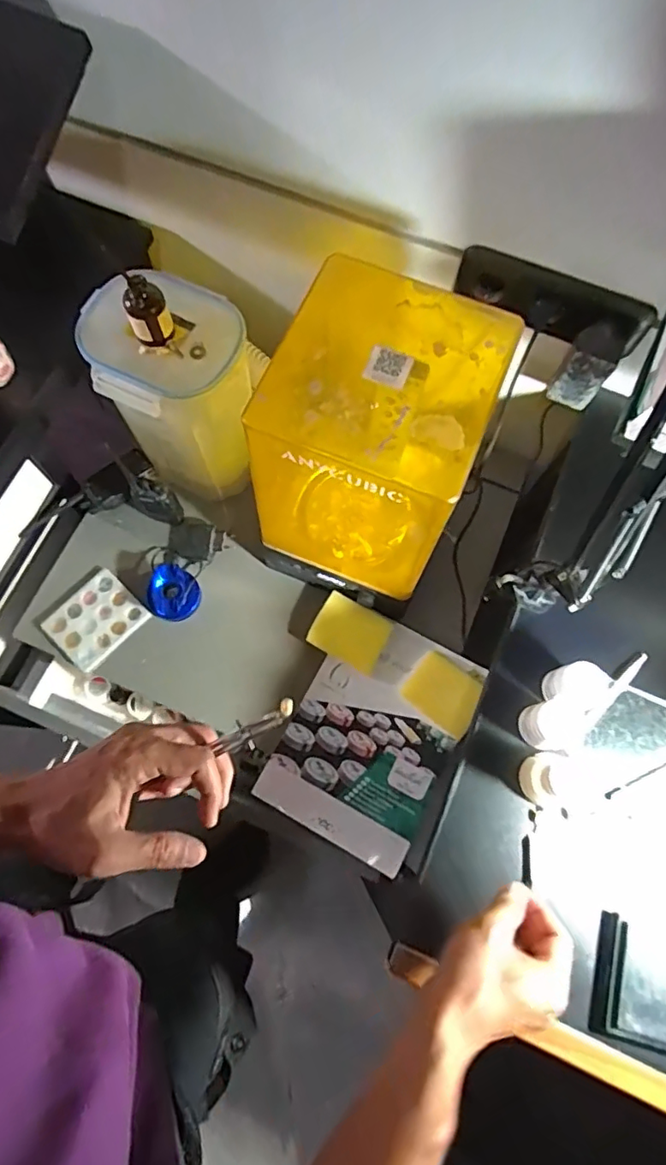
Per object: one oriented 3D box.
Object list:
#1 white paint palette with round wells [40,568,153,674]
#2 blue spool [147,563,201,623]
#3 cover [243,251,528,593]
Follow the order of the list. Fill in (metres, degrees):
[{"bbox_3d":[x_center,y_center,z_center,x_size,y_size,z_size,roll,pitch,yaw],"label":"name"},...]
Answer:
[{"bbox_3d":[-0.336,0.055,0.799,0.100,0.025,0.119,42,76,10],"label":"white paint palette with round wells"},{"bbox_3d":[-0.229,0.014,0.803,0.073,0.040,0.078,-1,73,-2],"label":"blue spool"},{"bbox_3d":[0.045,-0.148,0.641,0.208,0.286,0.218,24,73,5],"label":"cover"}]

